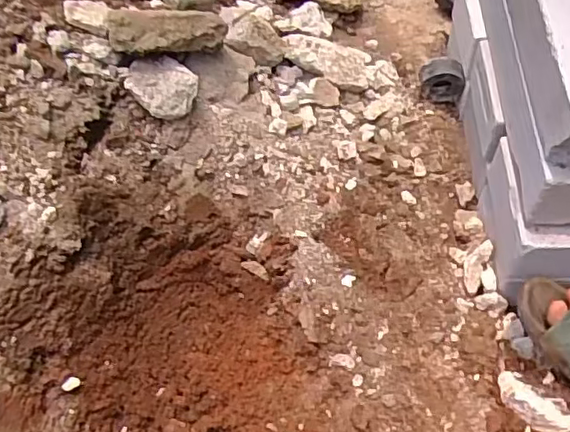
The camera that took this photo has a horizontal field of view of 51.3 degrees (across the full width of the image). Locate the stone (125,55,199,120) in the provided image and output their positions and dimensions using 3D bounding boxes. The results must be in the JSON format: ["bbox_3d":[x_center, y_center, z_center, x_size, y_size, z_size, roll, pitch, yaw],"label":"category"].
[{"bbox_3d":[-0.185,-0.193,0.903,0.103,0.067,0.073,-12,55,-2],"label":"stone"}]

